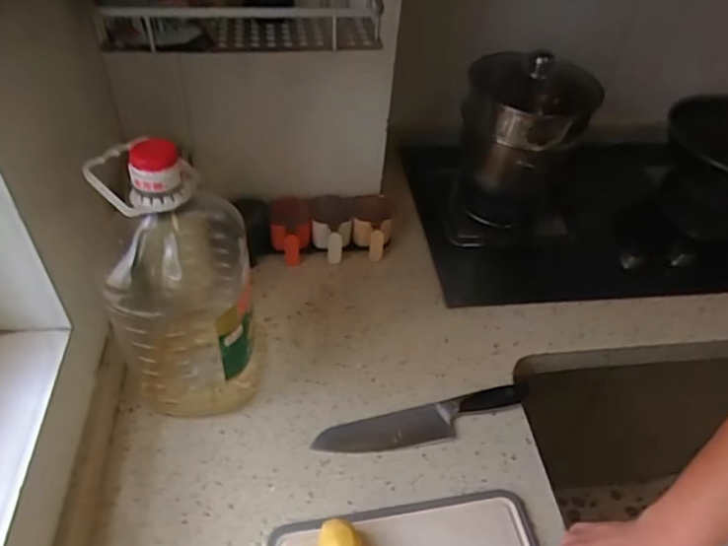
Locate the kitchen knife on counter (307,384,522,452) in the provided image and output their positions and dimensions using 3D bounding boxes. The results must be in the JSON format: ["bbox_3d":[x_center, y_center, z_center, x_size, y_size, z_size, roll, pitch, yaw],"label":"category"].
[{"bbox_3d":[0.077,0.186,0.702,0.275,0.021,0.051,-6,46,-10],"label":"kitchen knife on counter"}]

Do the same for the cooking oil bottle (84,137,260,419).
[{"bbox_3d":[-0.200,0.010,0.625,0.133,0.342,0.153,-5,46,-10],"label":"cooking oil bottle"}]

